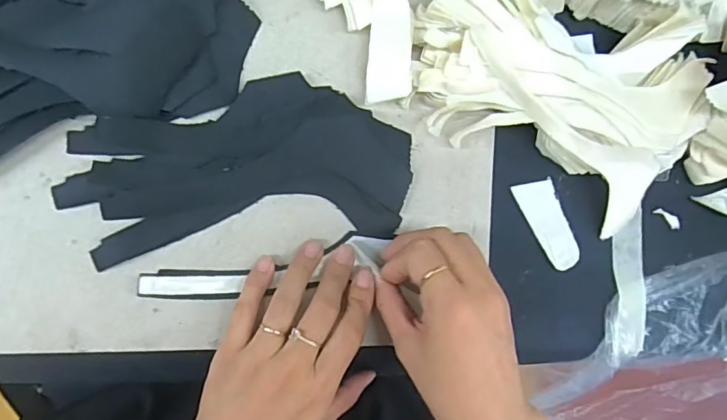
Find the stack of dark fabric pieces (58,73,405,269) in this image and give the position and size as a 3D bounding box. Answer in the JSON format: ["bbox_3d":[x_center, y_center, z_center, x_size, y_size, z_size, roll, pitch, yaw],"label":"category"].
[{"bbox_3d":[-0.072,-0.026,0.316,0.207,0.017,0.100,-10,93,-9],"label":"stack of dark fabric pieces"}]

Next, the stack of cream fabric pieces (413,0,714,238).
[{"bbox_3d":[0.129,-0.082,0.337,0.202,0.045,0.127,27,87,-9],"label":"stack of cream fabric pieces"}]

